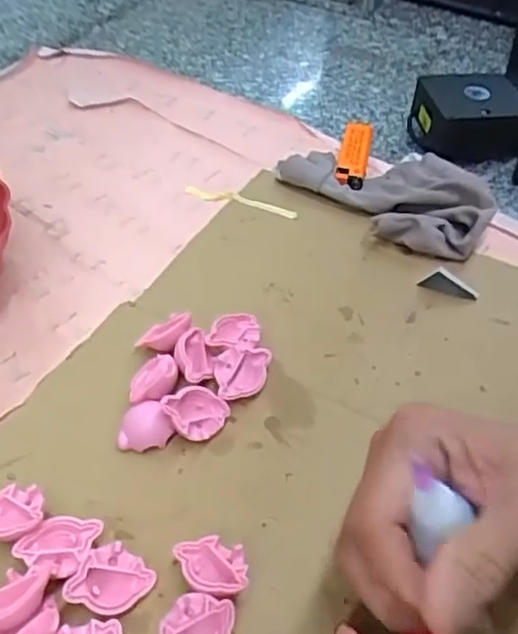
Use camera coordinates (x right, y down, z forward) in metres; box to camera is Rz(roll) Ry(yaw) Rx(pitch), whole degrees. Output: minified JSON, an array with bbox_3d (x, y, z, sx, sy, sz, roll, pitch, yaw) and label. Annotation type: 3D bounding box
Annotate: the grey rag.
[{"bbox_3d":[0.093,-0.093,0.465,0.149,0.025,0.075,31,53,24],"label":"grey rag"}]

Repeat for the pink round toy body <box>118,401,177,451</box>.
[{"bbox_3d":[-0.061,0.058,0.341,0.029,0.019,0.021,-9,48,-10],"label":"pink round toy body"}]

